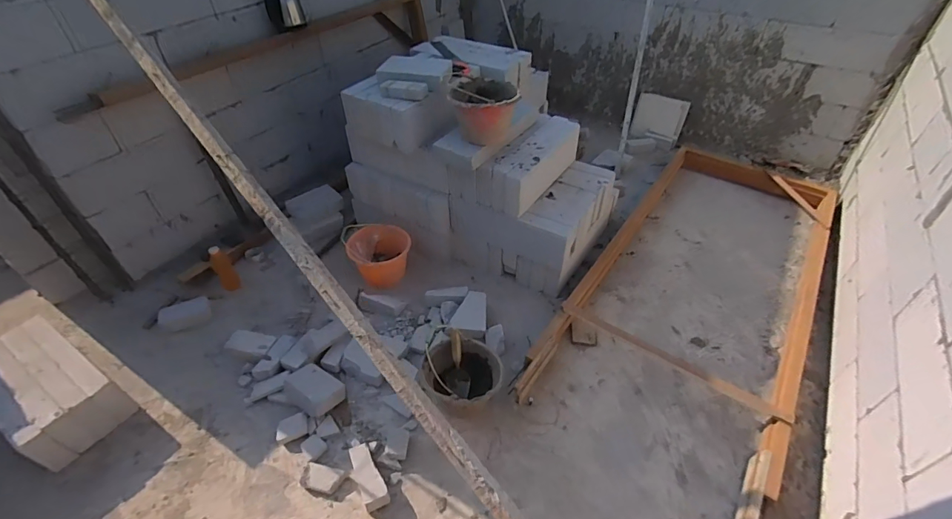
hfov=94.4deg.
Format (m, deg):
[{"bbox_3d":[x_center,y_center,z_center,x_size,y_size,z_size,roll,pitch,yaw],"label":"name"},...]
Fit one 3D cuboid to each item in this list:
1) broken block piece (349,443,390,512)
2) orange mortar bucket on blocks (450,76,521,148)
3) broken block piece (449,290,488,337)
[{"bbox_3d":[-0.366,0.730,1.493,0.086,0.077,0.221,-20,46,-20],"label":"broken block piece"},{"bbox_3d":[0.033,-0.600,1.860,0.275,0.223,0.243,3,43,4],"label":"orange mortar bucket on blocks"},{"bbox_3d":[-0.030,0.230,1.868,0.151,0.055,0.206,1,43,2],"label":"broken block piece"}]

